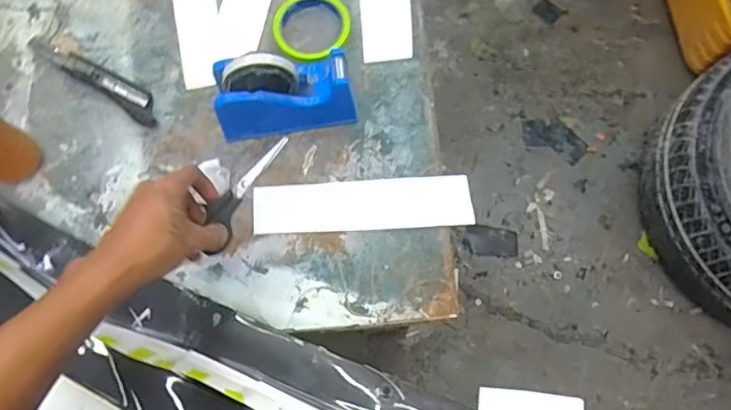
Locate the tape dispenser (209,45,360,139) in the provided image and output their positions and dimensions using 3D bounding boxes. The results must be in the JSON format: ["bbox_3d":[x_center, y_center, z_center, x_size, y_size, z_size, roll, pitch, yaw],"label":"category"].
[{"bbox_3d":[-0.094,-0.130,0.640,0.155,0.104,0.063,-9,72,-1],"label":"tape dispenser"}]

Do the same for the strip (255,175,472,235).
[{"bbox_3d":[-0.004,0.000,0.647,0.246,0.007,0.059,-3,71,3],"label":"strip"}]

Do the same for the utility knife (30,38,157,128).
[{"bbox_3d":[-0.336,-0.163,0.704,0.212,0.014,0.037,34,76,12],"label":"utility knife"}]

